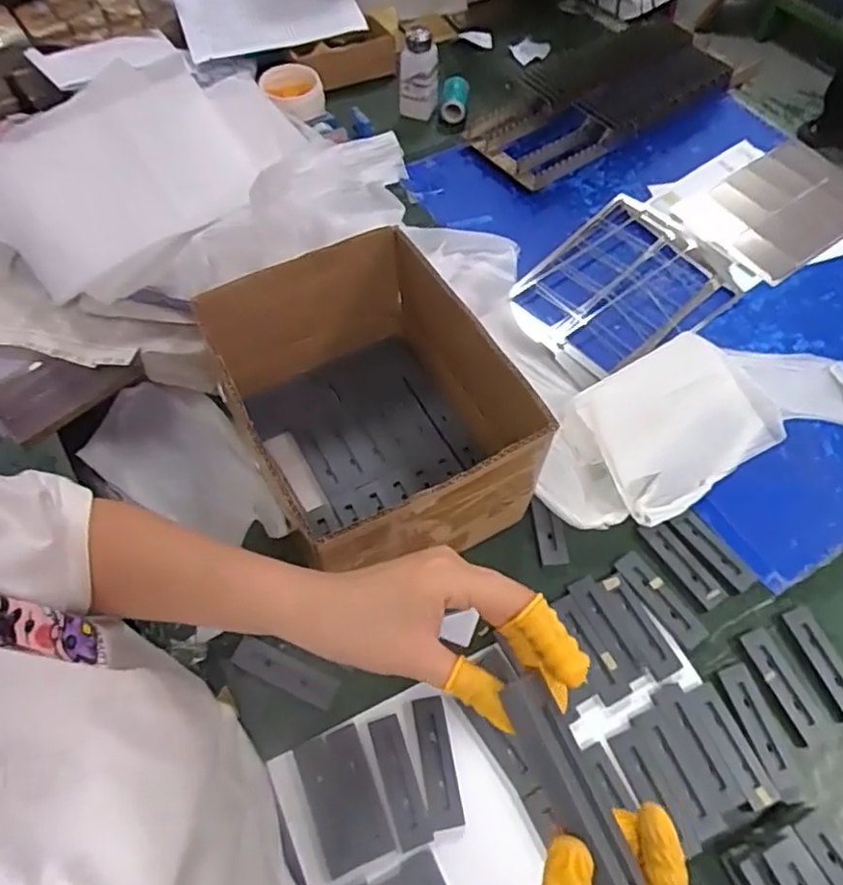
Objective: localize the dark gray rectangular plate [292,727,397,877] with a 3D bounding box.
[{"bbox_3d":[-0.071,0.324,0.566,0.061,0.008,0.109,-20,63,-12],"label":"dark gray rectangular plate"}]

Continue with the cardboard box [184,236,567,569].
[{"bbox_3d":[-0.045,-0.033,0.656,0.238,0.197,0.302,-25,64,-14],"label":"cardboard box"}]

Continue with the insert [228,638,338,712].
[{"bbox_3d":[-0.135,0.227,0.617,0.107,0.009,0.029,21,63,11],"label":"insert"}]

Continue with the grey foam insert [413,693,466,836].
[{"bbox_3d":[0.014,0.294,0.576,0.031,0.009,0.107,-8,61,-5],"label":"grey foam insert"}]

